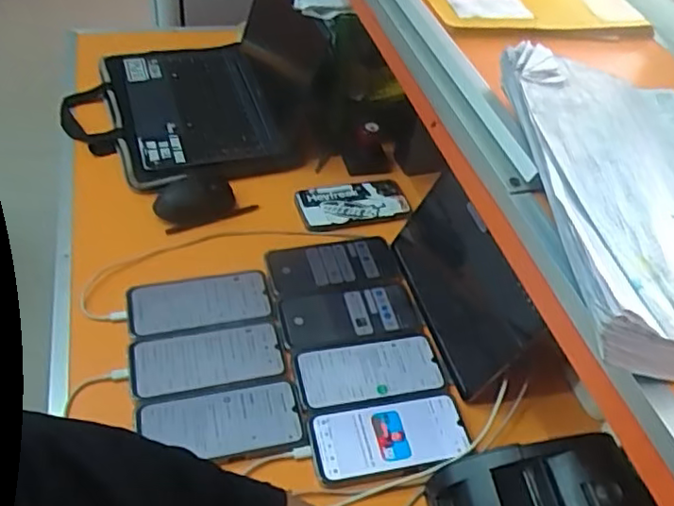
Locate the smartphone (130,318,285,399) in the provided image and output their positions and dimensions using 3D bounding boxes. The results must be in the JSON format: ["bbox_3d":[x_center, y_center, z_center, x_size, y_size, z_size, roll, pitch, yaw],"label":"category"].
[{"bbox_3d":[-0.147,0.120,0.713,0.169,0.010,0.080,-9,51,-14],"label":"smartphone"}]

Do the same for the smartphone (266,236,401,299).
[{"bbox_3d":[-0.006,0.017,0.836,0.165,0.016,0.087,-7,50,-12],"label":"smartphone"}]

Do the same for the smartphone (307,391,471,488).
[{"bbox_3d":[0.057,0.194,0.668,0.168,0.009,0.084,-8,51,-13],"label":"smartphone"}]

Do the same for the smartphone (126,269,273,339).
[{"bbox_3d":[-0.168,0.059,0.767,0.166,0.012,0.085,-9,51,-14],"label":"smartphone"}]

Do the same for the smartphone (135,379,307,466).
[{"bbox_3d":[-0.120,0.181,0.656,0.166,0.008,0.082,-8,51,-13],"label":"smartphone"}]

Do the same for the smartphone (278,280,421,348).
[{"bbox_3d":[0.014,0.076,0.778,0.166,0.010,0.081,-7,50,-12],"label":"smartphone"}]

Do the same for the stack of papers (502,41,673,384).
[{"bbox_3d":[0.247,-0.052,0.452,0.235,0.050,0.307,2,49,-5],"label":"stack of papers"}]

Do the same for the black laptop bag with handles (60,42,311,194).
[{"bbox_3d":[-0.270,-0.237,1.056,0.347,0.057,0.405,-16,53,-18],"label":"black laptop bag with handles"}]

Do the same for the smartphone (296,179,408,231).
[{"bbox_3d":[0.025,-0.073,0.925,0.161,0.009,0.089,-11,51,-15],"label":"smartphone"}]

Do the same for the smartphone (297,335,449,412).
[{"bbox_3d":[0.040,0.136,0.723,0.168,0.009,0.079,-6,50,-11],"label":"smartphone"}]

